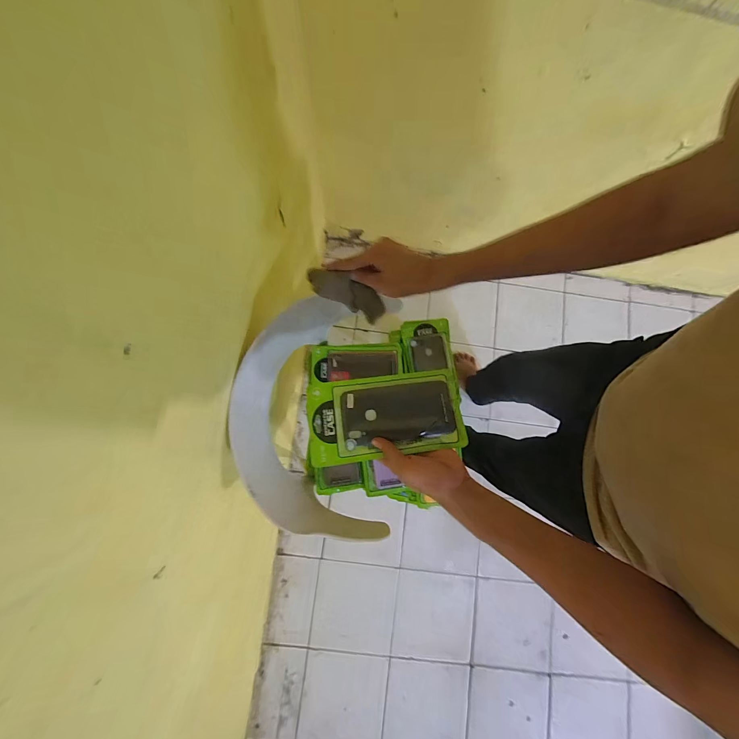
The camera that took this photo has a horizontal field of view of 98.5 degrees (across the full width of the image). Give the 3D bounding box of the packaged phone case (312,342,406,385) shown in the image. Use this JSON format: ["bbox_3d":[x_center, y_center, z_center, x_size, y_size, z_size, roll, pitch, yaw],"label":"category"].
[{"bbox_3d":[-0.029,-0.014,0.759,0.215,0.022,0.097,-1,81,-4],"label":"packaged phone case"}]

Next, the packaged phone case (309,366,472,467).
[{"bbox_3d":[0.022,0.063,0.441,0.204,0.013,0.108,-9,75,-2],"label":"packaged phone case"}]

